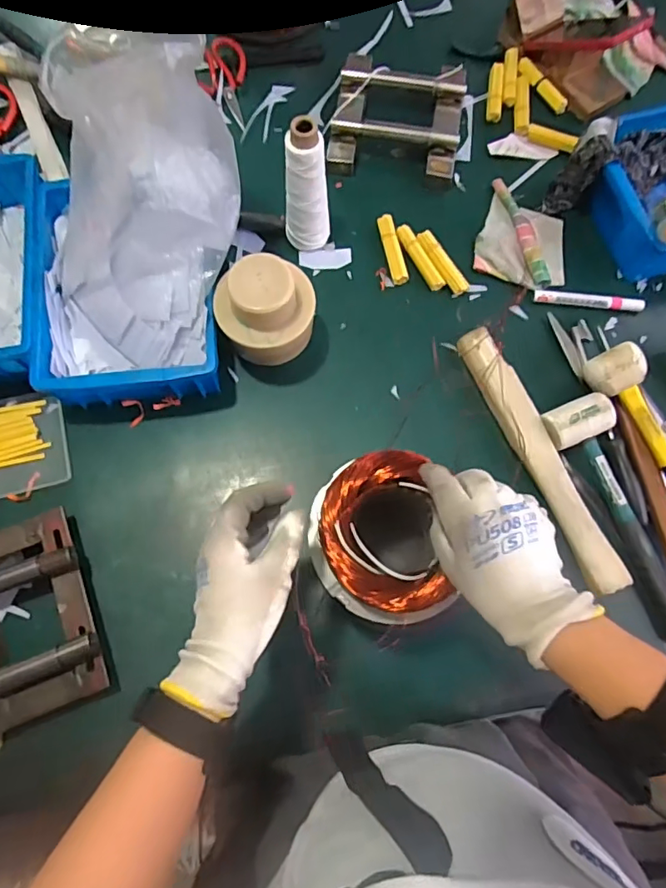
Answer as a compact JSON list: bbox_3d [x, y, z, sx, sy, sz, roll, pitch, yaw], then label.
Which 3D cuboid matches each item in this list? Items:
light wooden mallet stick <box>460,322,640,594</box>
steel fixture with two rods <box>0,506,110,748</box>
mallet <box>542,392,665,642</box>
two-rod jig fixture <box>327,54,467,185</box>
[{"bbox_3d":[0.242,0.011,0.622,0.049,0.036,0.337,-23,76,-7],"label":"light wooden mallet stick"},{"bbox_3d":[-0.325,0.184,0.554,0.141,0.046,0.202,-21,75,-6],"label":"steel fixture with two rods"},{"bbox_3d":[0.319,0.082,0.586,0.074,0.038,0.281,-16,75,-5],"label":"mallet"},{"bbox_3d":[0.092,-0.467,0.745,0.181,0.043,0.192,9,74,2],"label":"two-rod jig fixture"}]

